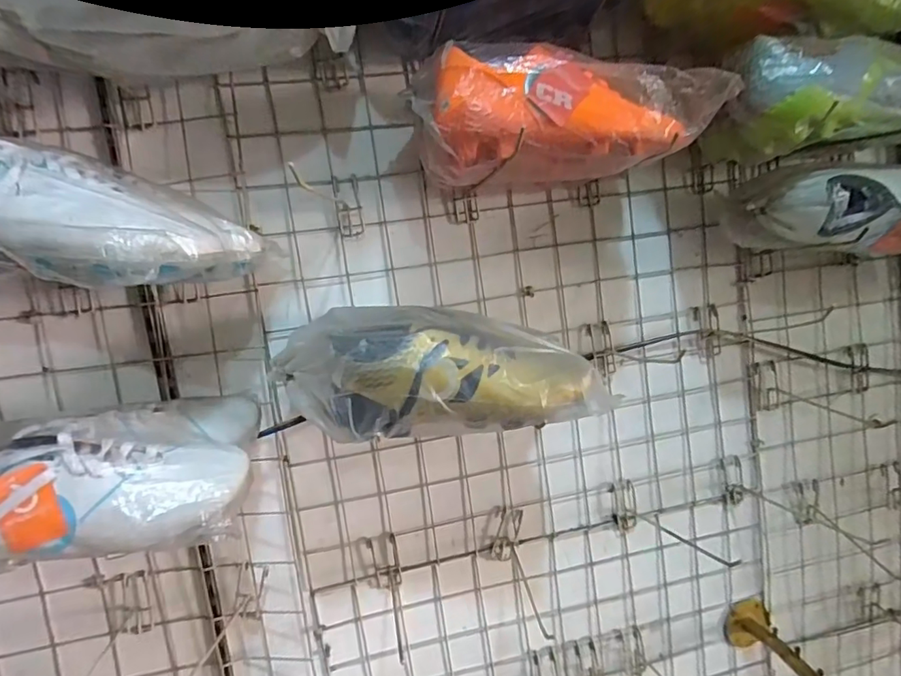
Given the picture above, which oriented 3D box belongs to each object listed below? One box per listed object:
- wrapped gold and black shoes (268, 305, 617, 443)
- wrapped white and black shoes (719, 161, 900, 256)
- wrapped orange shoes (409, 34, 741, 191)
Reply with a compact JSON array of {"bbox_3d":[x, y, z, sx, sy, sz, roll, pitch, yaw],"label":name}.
[{"bbox_3d":[-0.012,0.023,0.483,0.273,0.106,0.112,-7,7,-3],"label":"wrapped gold and black shoes"},{"bbox_3d":[0.443,-0.138,0.552,0.235,0.084,0.138,-9,7,-13],"label":"wrapped white and black shoes"},{"bbox_3d":[0.096,-0.204,0.485,0.247,0.109,0.141,-7,7,-1],"label":"wrapped orange shoes"}]

